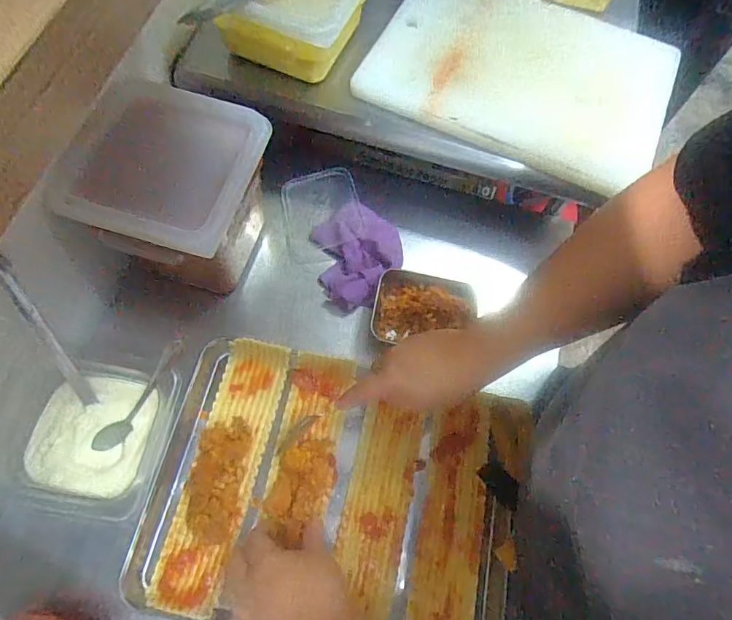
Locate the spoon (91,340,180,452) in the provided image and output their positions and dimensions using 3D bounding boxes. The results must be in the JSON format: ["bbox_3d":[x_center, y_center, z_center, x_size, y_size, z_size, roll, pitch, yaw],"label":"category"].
[{"bbox_3d":[-0.255,0.097,0.530,0.022,0.018,0.150,34,89,11],"label":"spoon"}]

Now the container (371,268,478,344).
[{"bbox_3d":[0.079,0.002,0.631,0.135,0.046,0.087,7,68,1],"label":"container"}]

